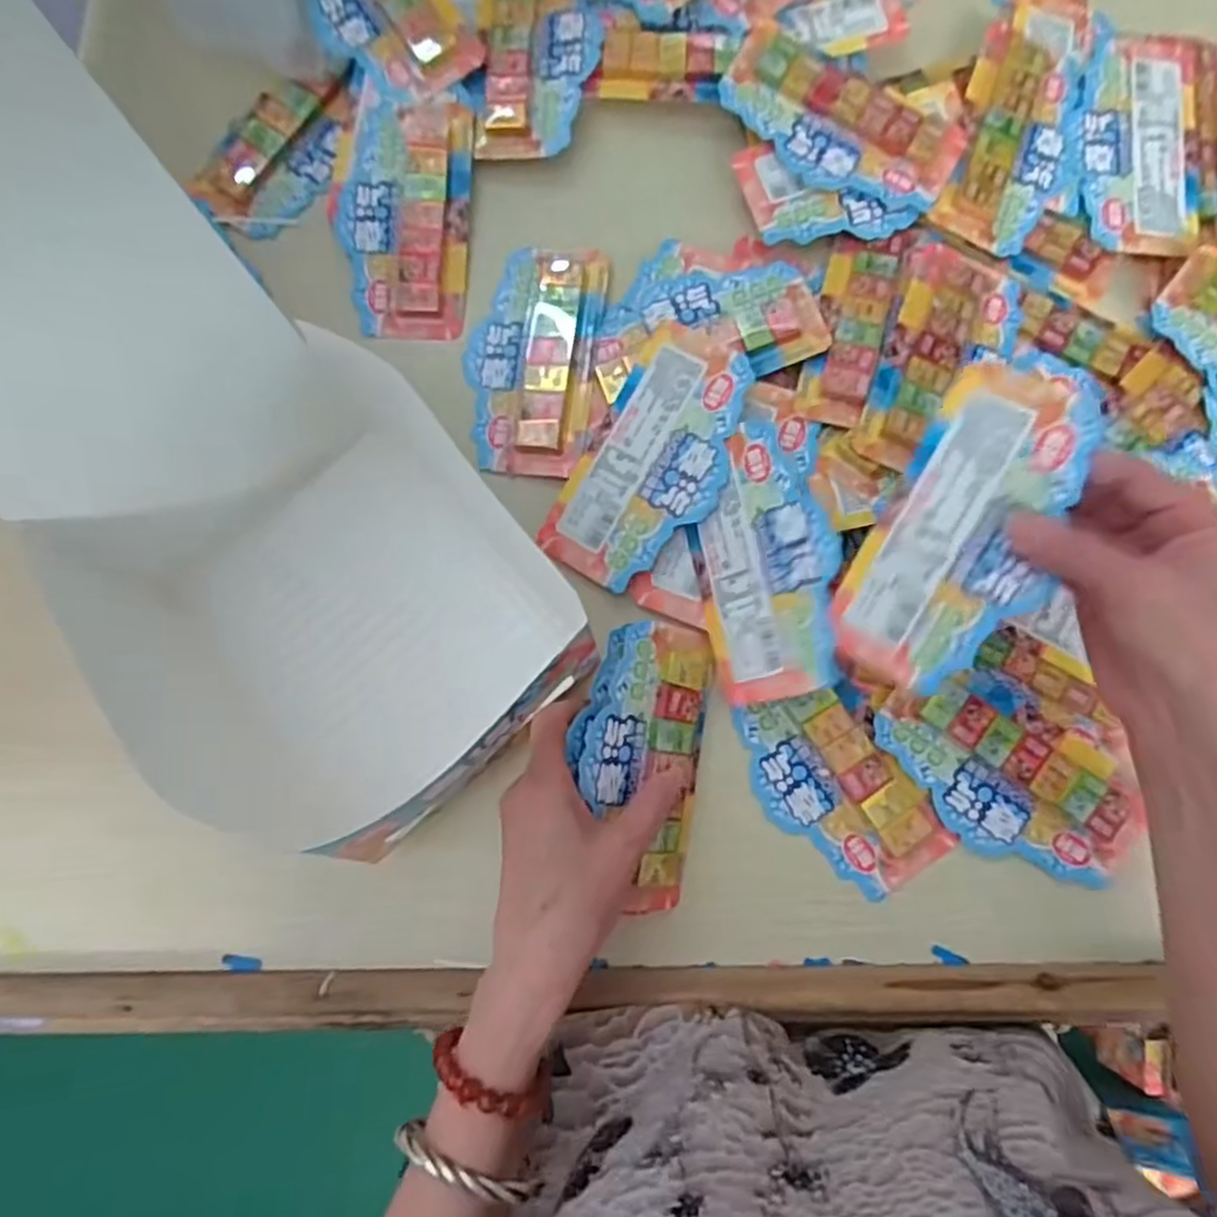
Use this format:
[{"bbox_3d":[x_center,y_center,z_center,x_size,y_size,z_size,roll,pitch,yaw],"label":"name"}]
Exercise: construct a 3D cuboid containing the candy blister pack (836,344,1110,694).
[{"bbox_3d":[0.165,-0.037,0.347,0.071,0.007,0.155,30,106,22],"label":"candy blister pack"}]

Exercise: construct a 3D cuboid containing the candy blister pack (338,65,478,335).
[{"bbox_3d":[-0.124,-0.243,0.465,0.077,0.019,0.150,3,81,0],"label":"candy blister pack"}]

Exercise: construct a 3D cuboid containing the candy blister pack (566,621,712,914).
[{"bbox_3d":[0.018,0.080,0.388,0.078,0.013,0.146,10,81,-30],"label":"candy blister pack"}]

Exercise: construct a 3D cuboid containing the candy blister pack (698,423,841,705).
[{"bbox_3d":[0.083,-0.024,0.399,0.071,0.005,0.142,-9,85,31],"label":"candy blister pack"}]

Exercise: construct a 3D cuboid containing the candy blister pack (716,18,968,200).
[{"bbox_3d":[0.140,-0.296,0.453,0.144,0.023,0.082,28,82,4],"label":"candy blister pack"}]

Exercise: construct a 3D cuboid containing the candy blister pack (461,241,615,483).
[{"bbox_3d":[-0.045,-0.150,0.450,0.079,0.015,0.143,7,81,1],"label":"candy blister pack"}]

